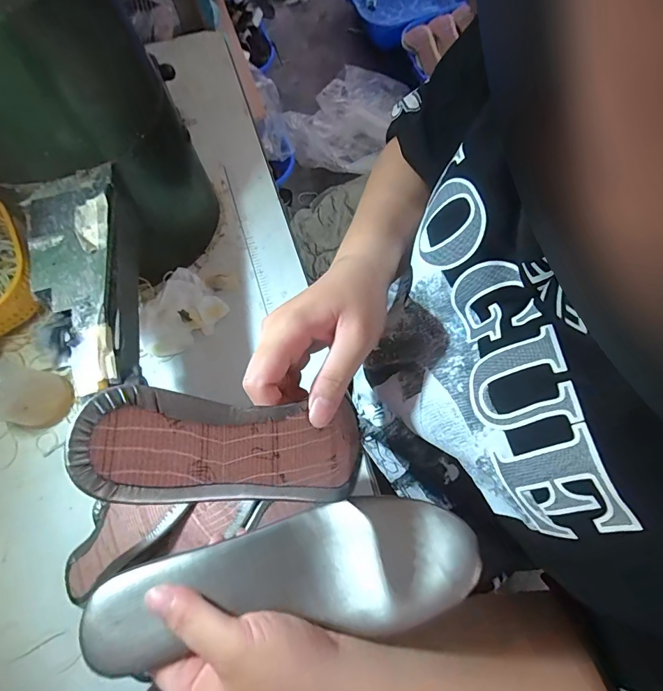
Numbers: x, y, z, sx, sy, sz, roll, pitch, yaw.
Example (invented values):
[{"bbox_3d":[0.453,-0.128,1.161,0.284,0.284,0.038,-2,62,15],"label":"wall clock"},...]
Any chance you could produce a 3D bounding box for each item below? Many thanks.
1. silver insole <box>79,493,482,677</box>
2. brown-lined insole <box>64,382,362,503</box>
[{"bbox_3d":[-0.029,0.142,0.249,0.226,0.031,0.068,-12,68,-1],"label":"silver insole"},{"bbox_3d":[-0.044,0.056,0.221,0.169,0.011,0.052,15,61,-39],"label":"brown-lined insole"}]

